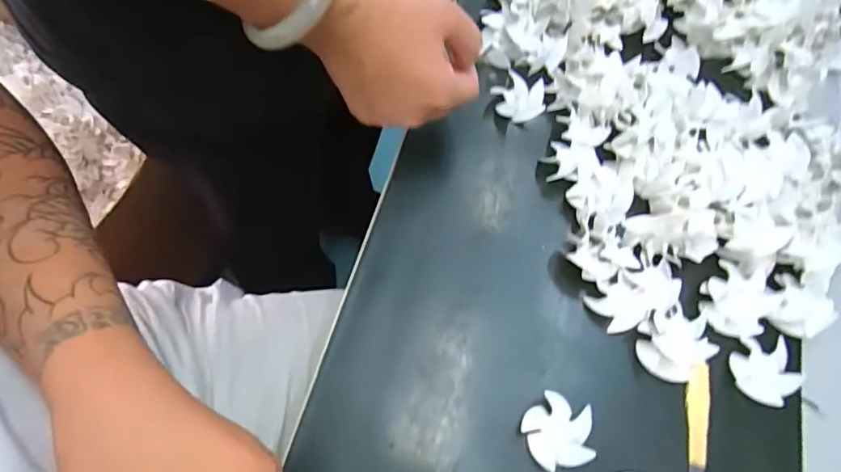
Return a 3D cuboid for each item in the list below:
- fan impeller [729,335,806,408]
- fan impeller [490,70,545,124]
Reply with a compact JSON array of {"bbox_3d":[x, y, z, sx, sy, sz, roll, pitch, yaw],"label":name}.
[{"bbox_3d":[0.219,0.086,0.340,0.036,0.013,0.041,-15,68,-10],"label":"fan impeller"},{"bbox_3d":[0.079,-0.110,0.425,0.042,0.011,0.038,33,85,13],"label":"fan impeller"}]

